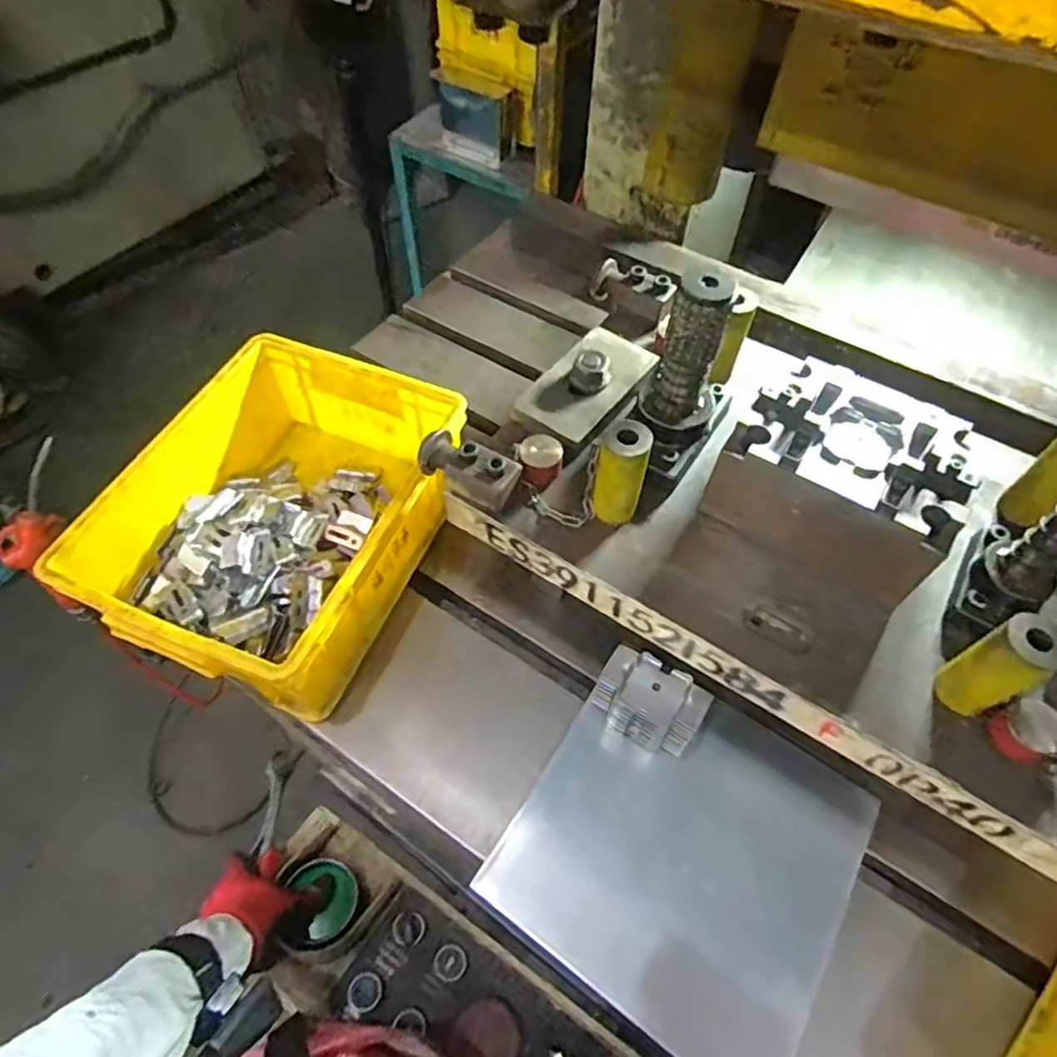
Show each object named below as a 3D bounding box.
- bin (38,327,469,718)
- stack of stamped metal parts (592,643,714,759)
[{"bbox_3d":[-0.243,-0.010,0.676,0.257,0.132,0.343,20,58,11],"label":"bin"},{"bbox_3d":[0.107,0.155,0.597,0.090,0.071,0.059,27,60,16],"label":"stack of stamped metal parts"}]

